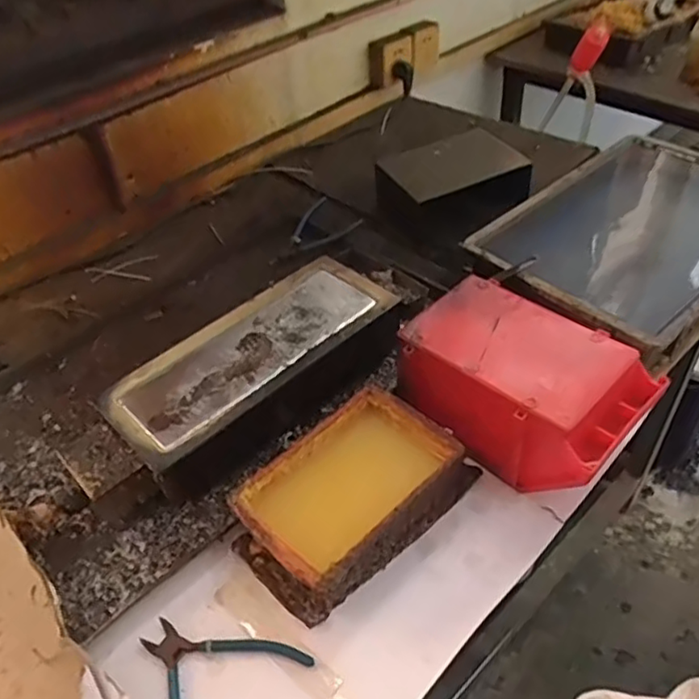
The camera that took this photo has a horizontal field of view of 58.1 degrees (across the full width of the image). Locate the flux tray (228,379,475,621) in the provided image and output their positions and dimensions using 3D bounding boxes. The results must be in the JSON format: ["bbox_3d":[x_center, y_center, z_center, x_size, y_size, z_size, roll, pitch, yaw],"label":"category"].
[{"bbox_3d":[0.001,0.140,0.618,0.223,0.064,0.137,-36,51,-27],"label":"flux tray"}]

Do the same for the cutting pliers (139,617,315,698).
[{"bbox_3d":[-0.122,0.277,0.540,0.133,0.006,0.126,28,53,30],"label":"cutting pliers"}]

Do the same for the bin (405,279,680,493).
[{"bbox_3d":[0.179,0.040,0.658,0.232,0.111,0.163,32,56,33],"label":"bin"}]

